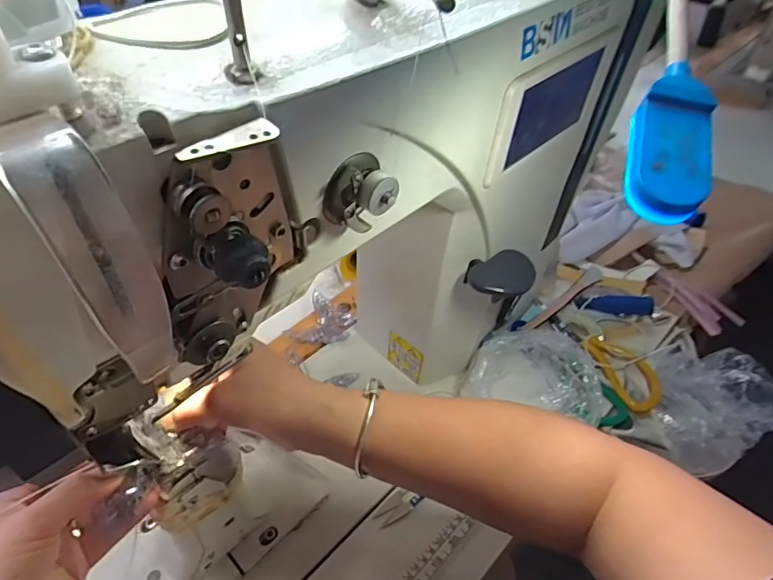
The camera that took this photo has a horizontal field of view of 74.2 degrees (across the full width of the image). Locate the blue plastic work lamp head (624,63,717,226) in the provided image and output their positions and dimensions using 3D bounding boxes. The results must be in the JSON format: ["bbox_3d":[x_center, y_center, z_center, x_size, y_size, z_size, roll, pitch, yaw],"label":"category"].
[{"bbox_3d":[0.112,-0.061,0.201,0.029,0.013,0.076,14,66,17],"label":"blue plastic work lamp head"}]

